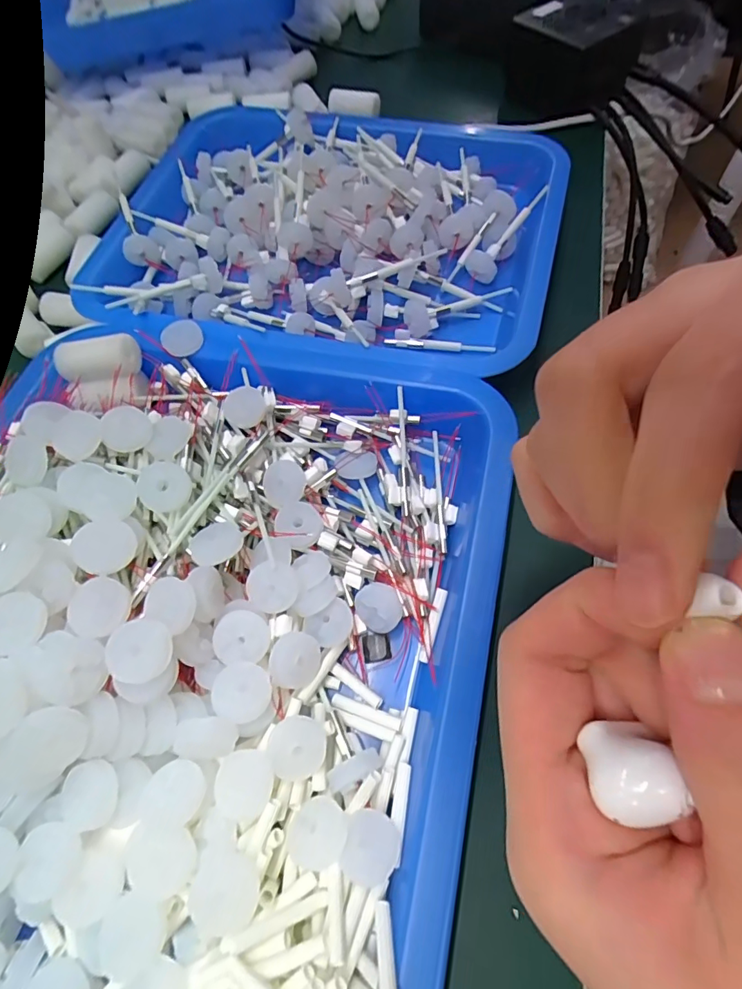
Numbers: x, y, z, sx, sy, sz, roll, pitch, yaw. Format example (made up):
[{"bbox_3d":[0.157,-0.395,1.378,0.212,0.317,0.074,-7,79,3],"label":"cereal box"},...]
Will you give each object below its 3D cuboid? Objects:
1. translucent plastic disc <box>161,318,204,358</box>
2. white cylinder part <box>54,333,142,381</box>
[{"bbox_3d":[-0.102,-0.085,0.259,0.021,0.004,0.020,1,82,-8],"label":"translucent plastic disc"},{"bbox_3d":[-0.146,-0.071,0.256,0.042,0.017,0.018,-5,62,1],"label":"white cylinder part"}]

